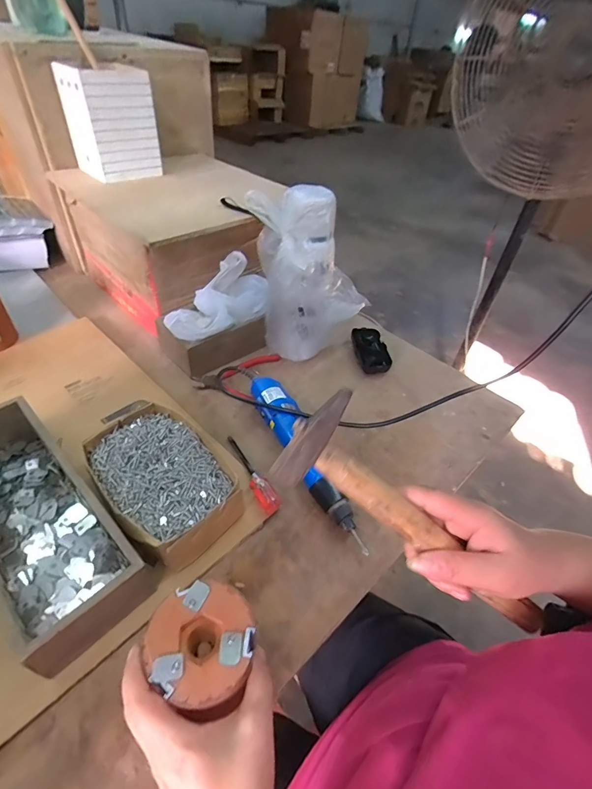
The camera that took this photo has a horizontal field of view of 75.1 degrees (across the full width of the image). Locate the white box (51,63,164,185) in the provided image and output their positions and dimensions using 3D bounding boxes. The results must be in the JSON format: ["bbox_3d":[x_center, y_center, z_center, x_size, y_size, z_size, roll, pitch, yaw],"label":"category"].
[{"bbox_3d":[-0.305,-0.449,0.636,0.110,0.138,0.106,-28,55,-31],"label":"white box"}]

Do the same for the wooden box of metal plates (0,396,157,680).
[{"bbox_3d":[-0.268,0.119,0.394,0.315,0.068,0.102,37,52,26],"label":"wooden box of metal plates"}]

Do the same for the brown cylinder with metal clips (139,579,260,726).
[{"bbox_3d":[-0.069,0.191,0.293,0.079,0.049,0.073,4,45,-4],"label":"brown cylinder with metal clips"}]

